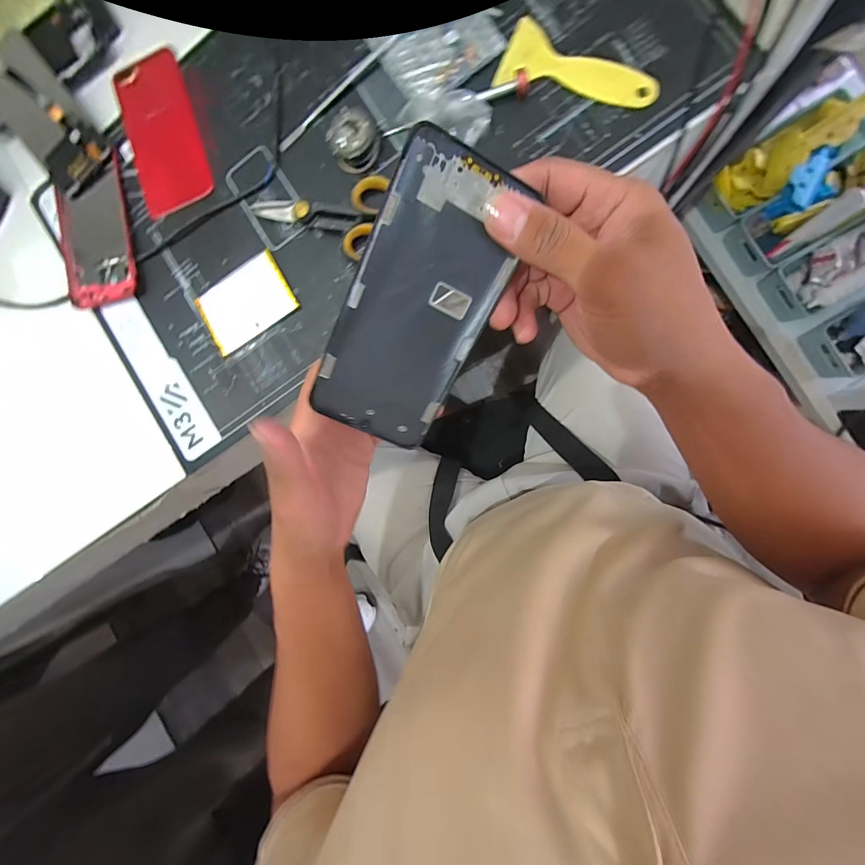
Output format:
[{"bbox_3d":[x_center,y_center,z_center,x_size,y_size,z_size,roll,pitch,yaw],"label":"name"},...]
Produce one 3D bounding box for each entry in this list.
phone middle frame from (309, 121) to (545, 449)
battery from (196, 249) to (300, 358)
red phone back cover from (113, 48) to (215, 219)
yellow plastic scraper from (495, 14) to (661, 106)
[{"bbox_3d":[-0.008,-0.064,0.203,0.072,0.004,0.149,22,113,-14],"label":"phone middle frame"},{"bbox_3d":[-0.175,-0.122,0.354,0.090,0.006,0.067,-30,83,9],"label":"battery"},{"bbox_3d":[-0.260,-0.287,0.364,0.072,0.010,0.145,-15,89,9],"label":"red phone back cover"},{"bbox_3d":[0.115,-0.285,0.303,0.124,0.005,0.049,29,96,7],"label":"yellow plastic scraper"}]

